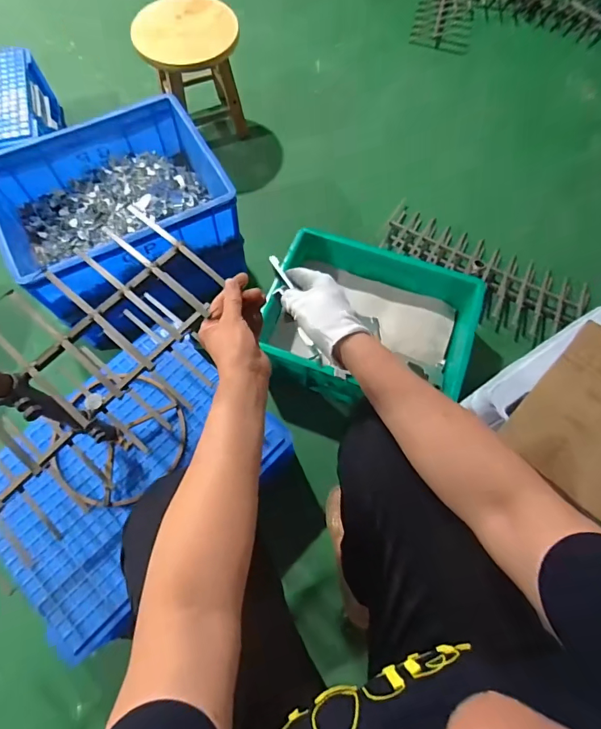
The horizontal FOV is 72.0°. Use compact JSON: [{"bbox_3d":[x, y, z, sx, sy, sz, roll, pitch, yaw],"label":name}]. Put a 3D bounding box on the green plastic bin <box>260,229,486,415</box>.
[{"bbox_3d":[0.151,-0.088,0.898,0.407,0.139,0.317,16,70,7],"label":"green plastic bin"}]

